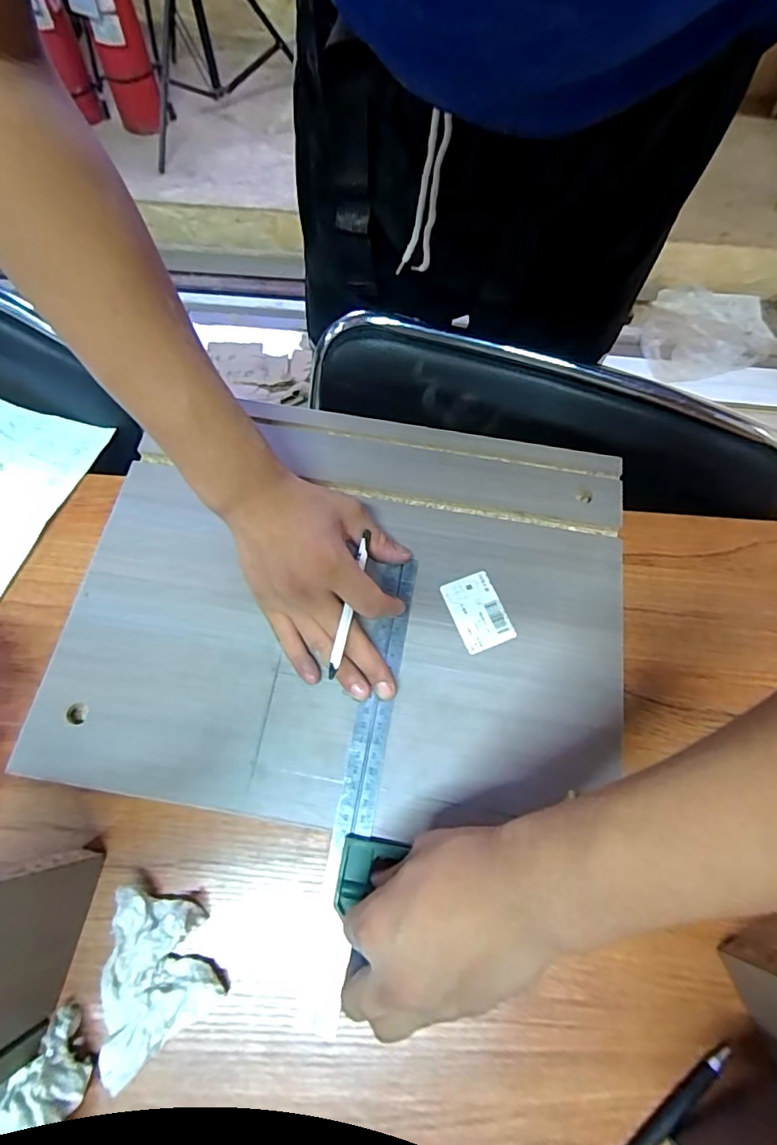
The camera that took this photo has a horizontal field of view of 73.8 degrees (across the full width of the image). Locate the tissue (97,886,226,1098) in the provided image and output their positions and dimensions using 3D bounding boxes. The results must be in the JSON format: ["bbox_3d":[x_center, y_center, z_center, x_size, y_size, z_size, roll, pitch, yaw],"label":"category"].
[{"bbox_3d":[-0.138,0.244,0.317,0.062,0.028,0.095,-8,69,-6],"label":"tissue"}]

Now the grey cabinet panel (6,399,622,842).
[{"bbox_3d":[-0.028,0.020,0.409,0.407,0.025,0.321,9,68,1],"label":"grey cabinet panel"}]

